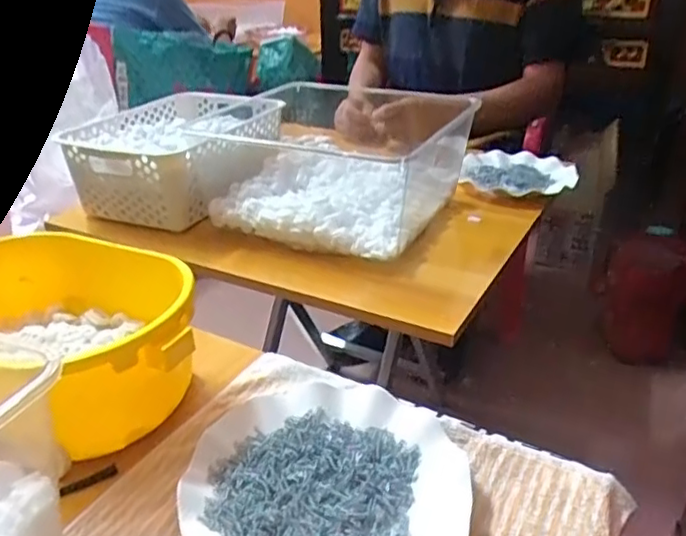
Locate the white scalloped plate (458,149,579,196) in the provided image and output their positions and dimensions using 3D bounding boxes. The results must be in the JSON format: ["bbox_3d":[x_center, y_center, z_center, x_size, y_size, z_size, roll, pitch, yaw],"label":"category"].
[{"bbox_3d":[0.263,-0.149,0.925,0.158,0.025,0.158,5,29,13],"label":"white scalloped plate"}]

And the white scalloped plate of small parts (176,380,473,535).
[{"bbox_3d":[-0.012,0.140,0.414,0.177,0.026,0.174,-1,28,1],"label":"white scalloped plate of small parts"}]

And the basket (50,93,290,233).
[{"bbox_3d":[-0.227,-0.167,0.900,0.219,0.103,0.307,8,29,18],"label":"basket"}]

